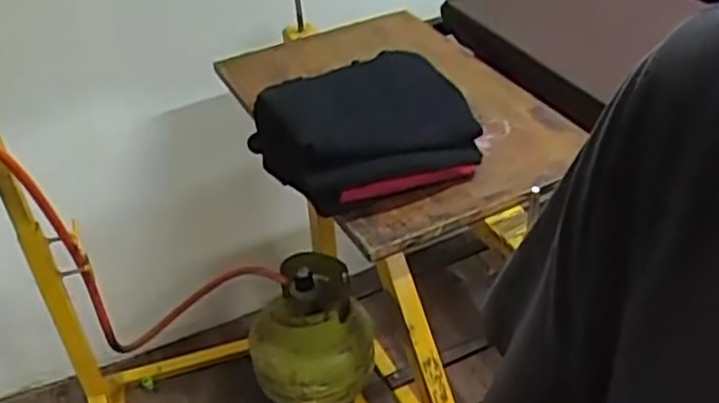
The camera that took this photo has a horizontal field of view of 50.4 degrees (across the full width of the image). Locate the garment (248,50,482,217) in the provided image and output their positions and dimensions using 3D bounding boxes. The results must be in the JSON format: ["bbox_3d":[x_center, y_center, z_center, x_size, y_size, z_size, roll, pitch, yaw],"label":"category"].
[{"bbox_3d":[0.011,-0.115,1.094,0.305,0.086,0.263,-18,41,-18],"label":"garment"}]

